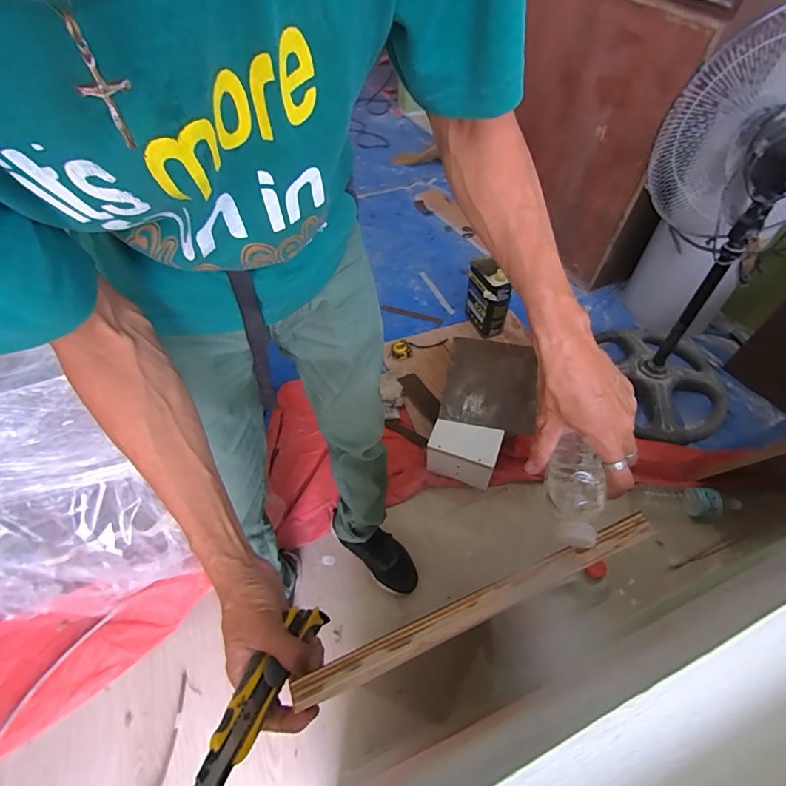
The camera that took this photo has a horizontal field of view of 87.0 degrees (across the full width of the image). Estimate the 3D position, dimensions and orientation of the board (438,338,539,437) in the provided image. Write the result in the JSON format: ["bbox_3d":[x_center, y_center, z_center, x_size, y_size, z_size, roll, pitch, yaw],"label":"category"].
[{"bbox_3d":[0.276,-0.031,1.187,0.250,0.020,0.308,9,56,10],"label":"board"}]

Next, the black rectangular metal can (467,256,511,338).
[{"bbox_3d":[0.338,-0.340,1.503,0.089,0.270,0.169,-22,55,-15],"label":"black rectangular metal can"}]

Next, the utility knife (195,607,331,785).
[{"bbox_3d":[-0.105,0.239,0.330,0.027,0.024,0.191,14,18,12],"label":"utility knife"}]

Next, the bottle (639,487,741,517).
[{"bbox_3d":[0.807,0.293,1.111,0.227,0.061,0.074,5,52,6],"label":"bottle"}]

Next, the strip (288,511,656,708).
[{"bbox_3d":[0.081,0.174,0.347,0.325,0.018,0.023,-19,54,-13],"label":"strip"}]

